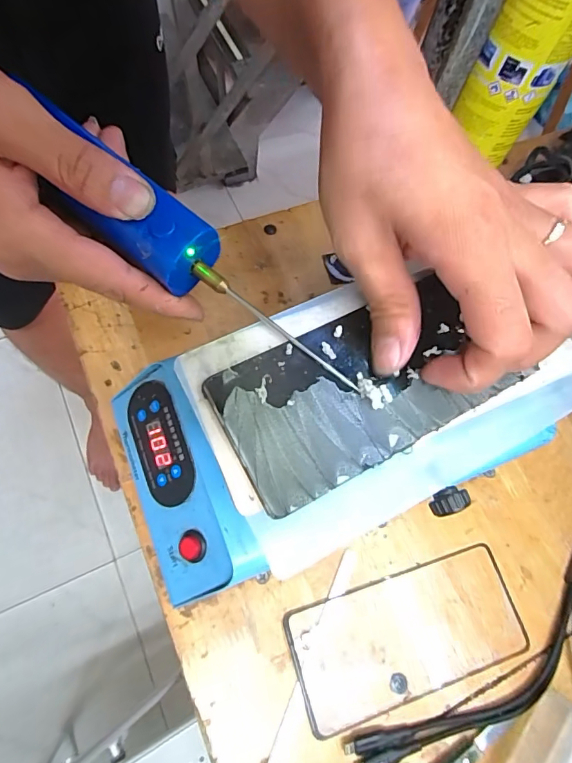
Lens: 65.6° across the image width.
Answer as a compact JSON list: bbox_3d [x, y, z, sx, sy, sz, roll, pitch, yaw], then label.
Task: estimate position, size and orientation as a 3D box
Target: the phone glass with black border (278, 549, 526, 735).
[{"bbox_3d":[0.080,0.165,0.292,0.155,0.004,0.072,-14,69,-11],"label":"phone glass with black border"}]

